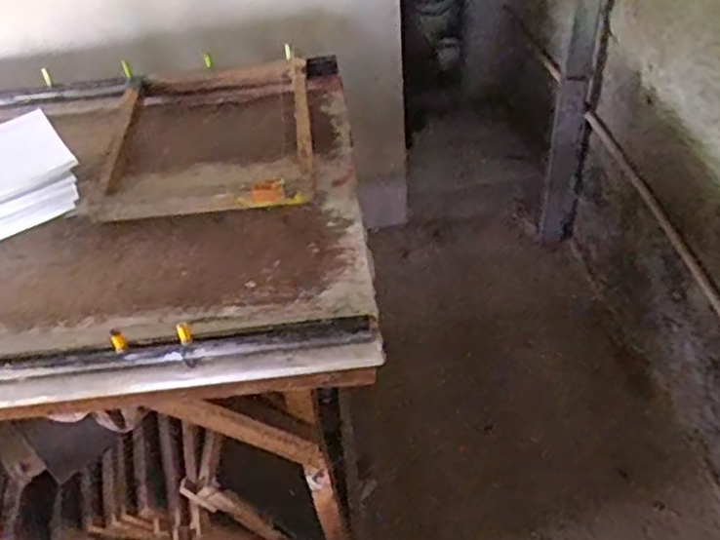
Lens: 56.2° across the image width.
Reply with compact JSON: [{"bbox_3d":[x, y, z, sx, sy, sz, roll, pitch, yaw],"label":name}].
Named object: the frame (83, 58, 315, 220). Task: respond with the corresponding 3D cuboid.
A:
[{"bbox_3d":[-0.299,-0.278,1.356,0.407,0.082,0.476,-5,42,-1],"label":"frame"}]

